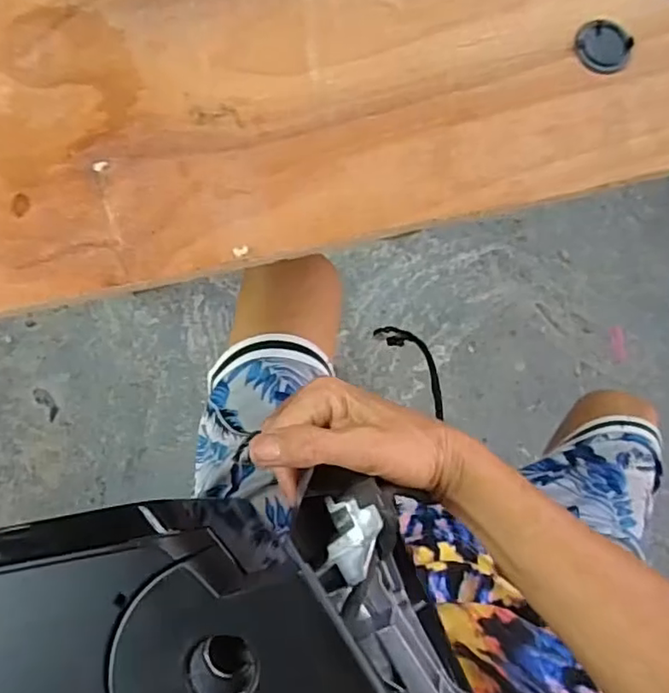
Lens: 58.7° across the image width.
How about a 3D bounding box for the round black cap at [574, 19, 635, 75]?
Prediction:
[{"bbox_3d":[0.148,-0.165,0.328,0.031,0.004,0.029,-1,83,4],"label":"round black cap"}]

